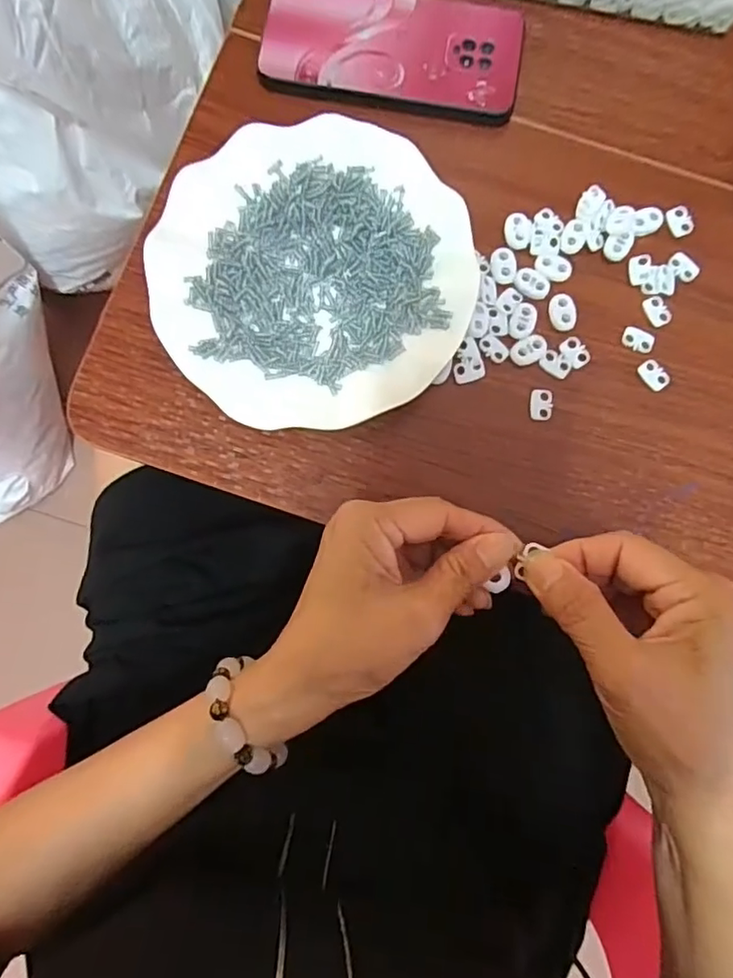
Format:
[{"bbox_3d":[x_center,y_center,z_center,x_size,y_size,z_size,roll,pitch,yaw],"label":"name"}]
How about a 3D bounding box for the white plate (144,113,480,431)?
[{"bbox_3d":[-0.031,-0.127,0.339,0.178,0.026,0.180,0,86,1],"label":"white plate"}]

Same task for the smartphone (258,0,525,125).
[{"bbox_3d":[0.017,-0.283,0.370,0.162,0.012,0.083,8,86,1],"label":"smartphone"}]

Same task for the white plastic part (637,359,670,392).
[{"bbox_3d":[0.174,-0.069,0.347,0.014,0.004,0.019,-38,86,-2],"label":"white plastic part"}]

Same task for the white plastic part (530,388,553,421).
[{"bbox_3d":[0.105,-0.050,0.343,0.014,0.004,0.019,8,86,1],"label":"white plastic part"}]

